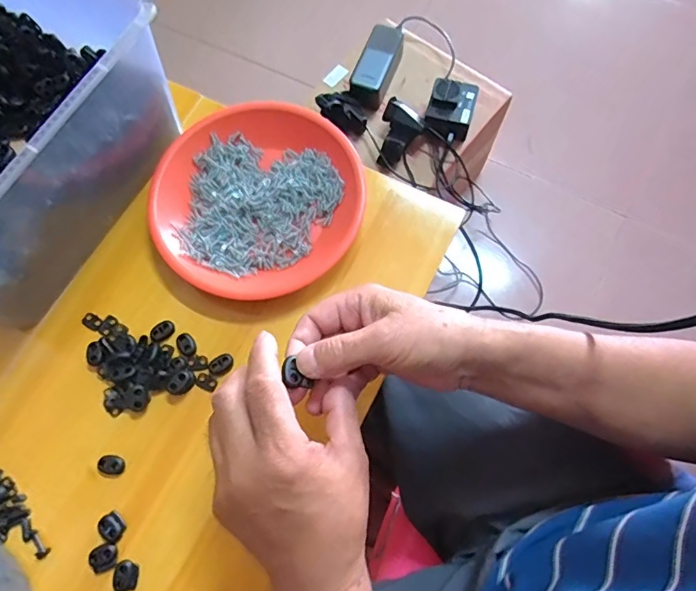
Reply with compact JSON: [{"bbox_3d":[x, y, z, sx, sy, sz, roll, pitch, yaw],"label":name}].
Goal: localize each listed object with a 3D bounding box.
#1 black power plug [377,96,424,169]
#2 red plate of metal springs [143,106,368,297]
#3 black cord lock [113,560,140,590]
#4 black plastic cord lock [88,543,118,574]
[{"bbox_3d":[0.071,-0.258,0.766,0.075,0.038,0.087,42,79,14],"label":"black power plug"},{"bbox_3d":[-0.084,-0.086,0.447,0.191,0.026,0.177,-1,73,2],"label":"red plate of metal springs"},{"bbox_3d":[-0.171,0.216,0.369,0.018,0.004,0.021,6,73,4],"label":"black cord lock"},{"bbox_3d":[-0.190,0.203,0.373,0.021,0.004,0.019,-24,73,-5],"label":"black plastic cord lock"}]

